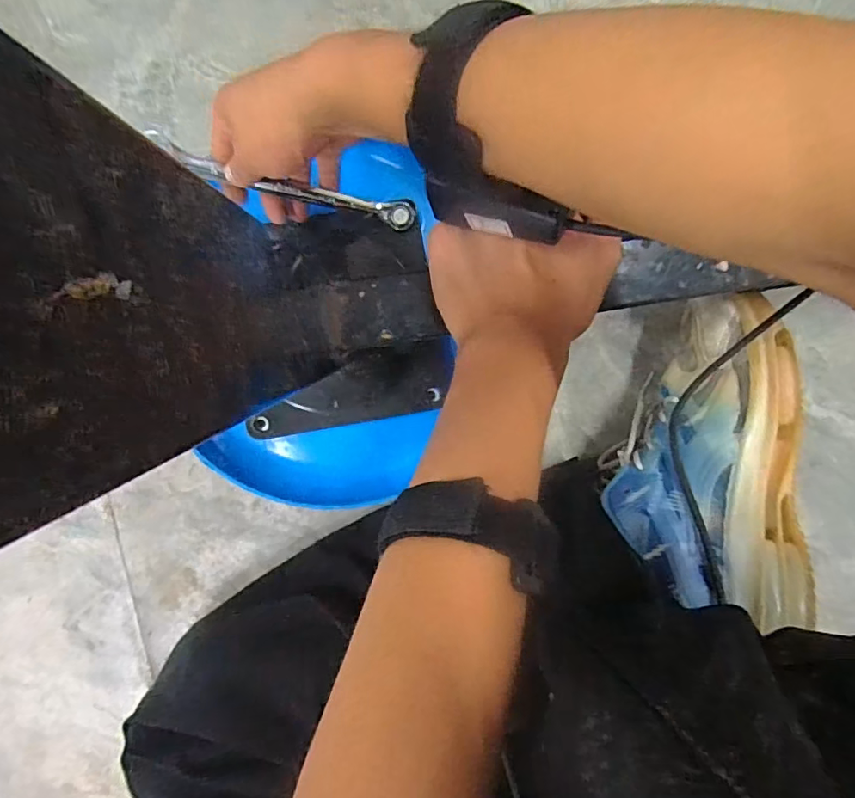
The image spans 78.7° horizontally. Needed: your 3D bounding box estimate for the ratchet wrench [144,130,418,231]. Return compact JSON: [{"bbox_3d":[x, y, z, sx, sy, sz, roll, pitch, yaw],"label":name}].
[{"bbox_3d":[-0.089,-0.143,0.353,0.176,0.014,0.019,5,99,-29],"label":"ratchet wrench"}]

